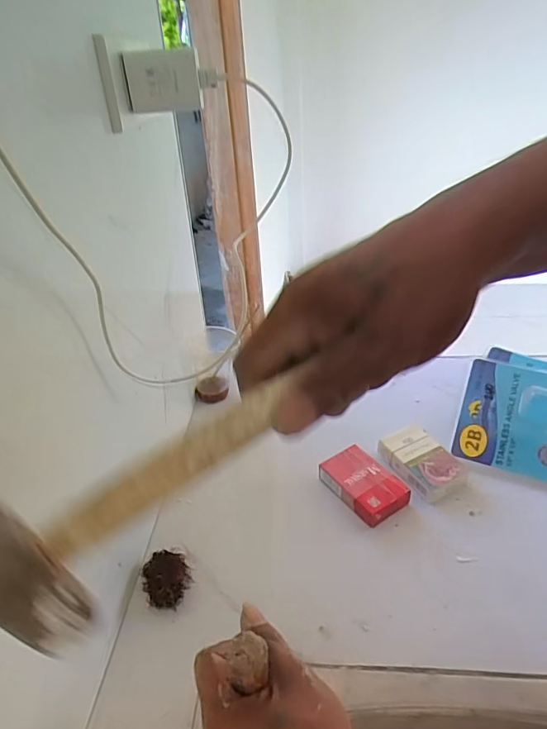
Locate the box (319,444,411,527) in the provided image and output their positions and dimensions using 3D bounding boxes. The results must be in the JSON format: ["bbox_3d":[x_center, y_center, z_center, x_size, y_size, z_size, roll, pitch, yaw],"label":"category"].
[{"bbox_3d":[0.099,0.134,0.522,0.057,0.030,0.090,-24,38,-27],"label":"box"}]

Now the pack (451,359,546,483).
[{"bbox_3d":[0.315,0.065,0.542,0.182,0.026,0.141,12,66,23],"label":"pack"}]

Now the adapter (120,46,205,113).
[{"bbox_3d":[-0.094,-0.240,0.397,0.062,0.045,0.017,-12,34,-11],"label":"adapter"}]

